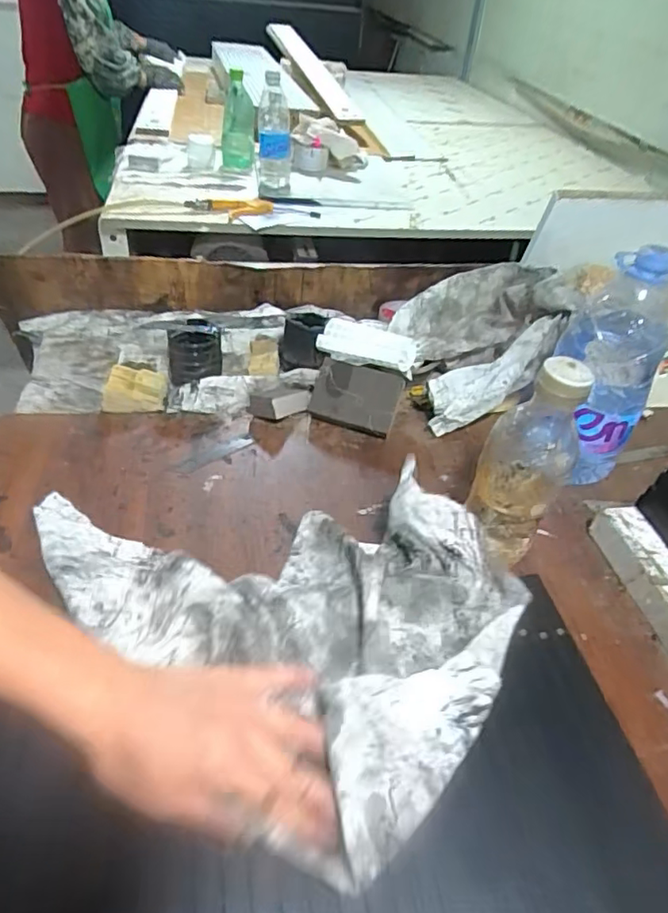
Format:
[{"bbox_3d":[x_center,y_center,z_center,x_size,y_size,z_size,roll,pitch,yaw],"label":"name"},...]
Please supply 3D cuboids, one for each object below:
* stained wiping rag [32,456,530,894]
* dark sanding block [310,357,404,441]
[{"bbox_3d":[-0.050,0.091,0.482,0.394,0.088,0.256,36,50,28],"label":"stained wiping rag"},{"bbox_3d":[0.024,-0.069,0.680,0.099,0.073,0.017,18,2,14],"label":"dark sanding block"}]

